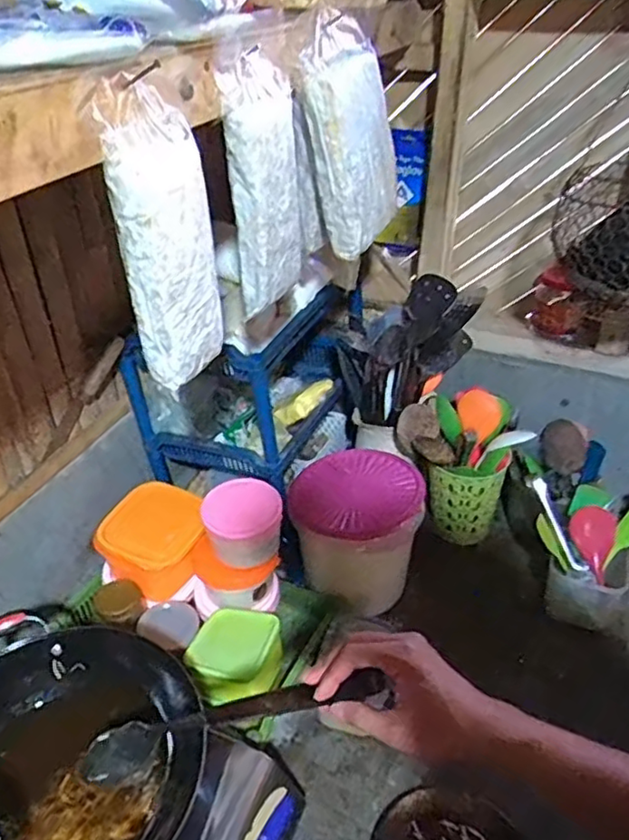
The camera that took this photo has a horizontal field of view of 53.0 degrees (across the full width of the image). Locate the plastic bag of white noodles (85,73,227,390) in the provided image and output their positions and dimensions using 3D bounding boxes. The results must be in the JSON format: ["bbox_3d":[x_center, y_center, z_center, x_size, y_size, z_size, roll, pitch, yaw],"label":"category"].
[{"bbox_3d":[-0.118,-0.145,0.514,0.037,0.229,0.082,15,40,21],"label":"plastic bag of white noodles"}]

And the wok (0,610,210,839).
[{"bbox_3d":[-0.280,0.358,0.671,0.286,0.098,0.277,16,40,22],"label":"wok"}]

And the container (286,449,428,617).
[{"bbox_3d":[0.073,0.169,1.023,0.191,0.165,0.190,11,38,16],"label":"container"}]

